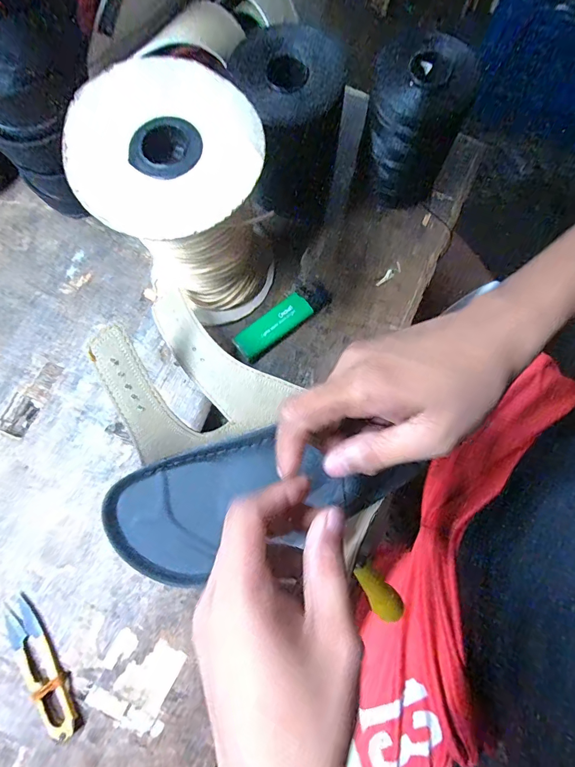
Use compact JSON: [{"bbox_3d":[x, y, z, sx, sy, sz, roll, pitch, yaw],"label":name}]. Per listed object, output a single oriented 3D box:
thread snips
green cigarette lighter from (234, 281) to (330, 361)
[{"bbox_3d":[-0.182,0.206,0.296,0.024,0.012,0.100,-34,82,-7],"label":"thread snips"},{"bbox_3d":[-0.004,-0.052,0.334,0.086,0.011,0.025,-38,82,-8],"label":"green cigarette lighter"}]

